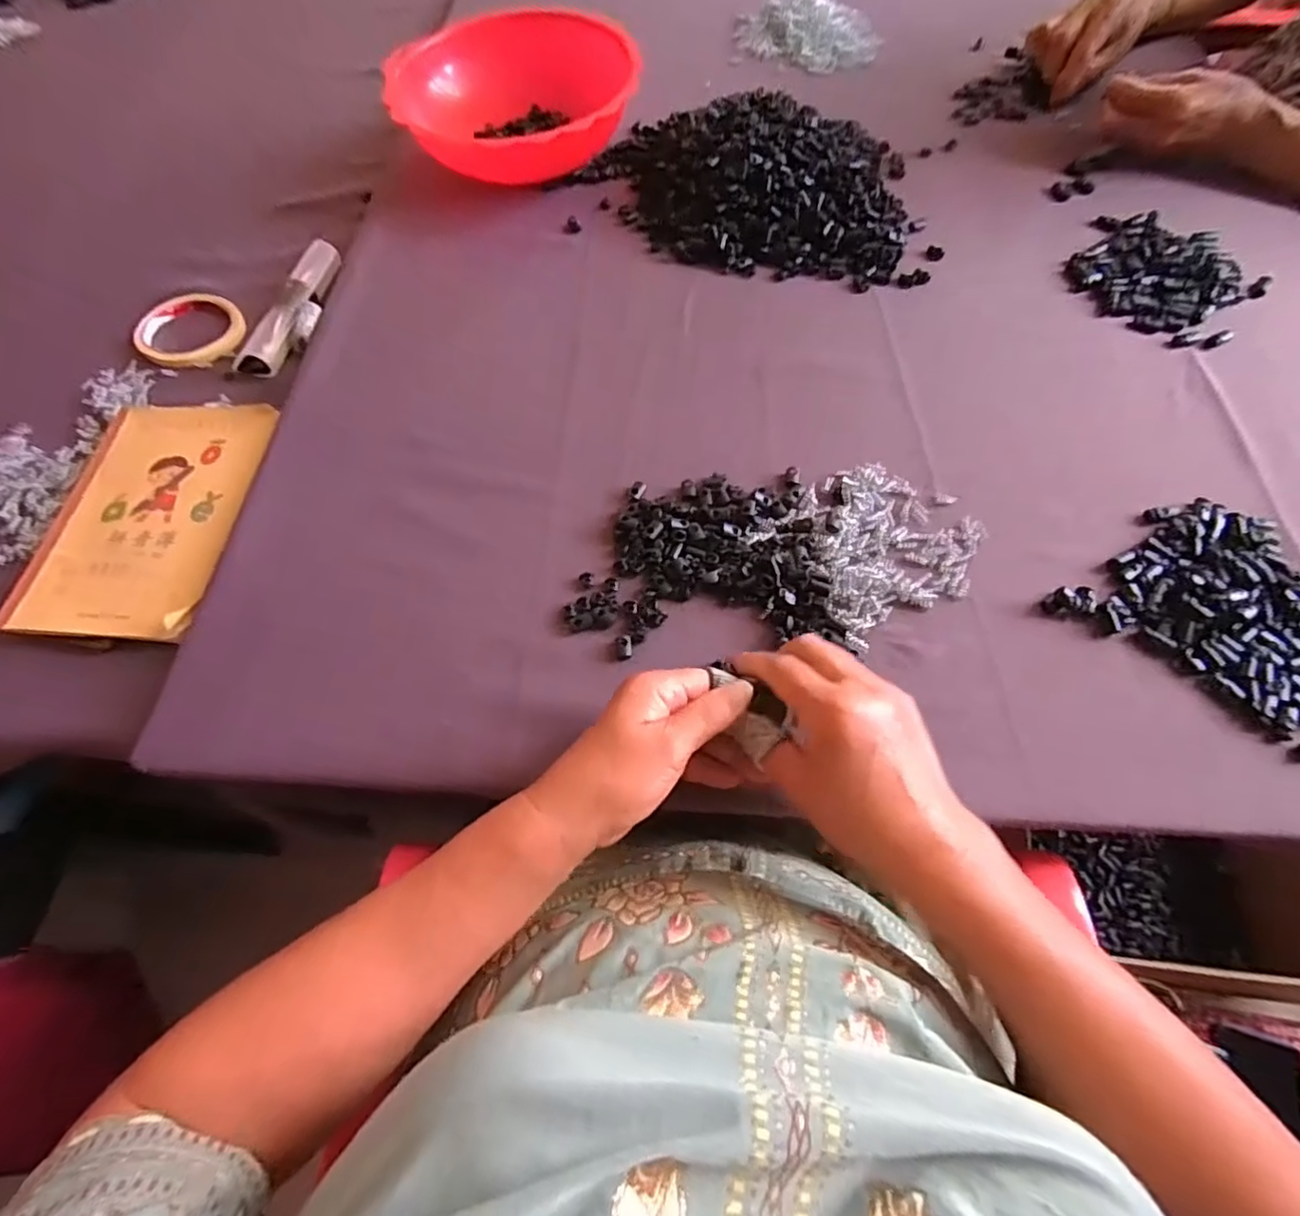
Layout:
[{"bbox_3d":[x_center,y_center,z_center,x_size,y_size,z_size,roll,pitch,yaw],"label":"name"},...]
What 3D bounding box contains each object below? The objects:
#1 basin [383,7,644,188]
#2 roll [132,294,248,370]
[{"bbox_3d":[-0.139,-0.528,0.657,0.230,0.091,0.230,-1,64,2],"label":"basin"},{"bbox_3d":[-0.439,-0.265,0.587,0.106,0.013,0.090,35,70,18],"label":"roll"}]

